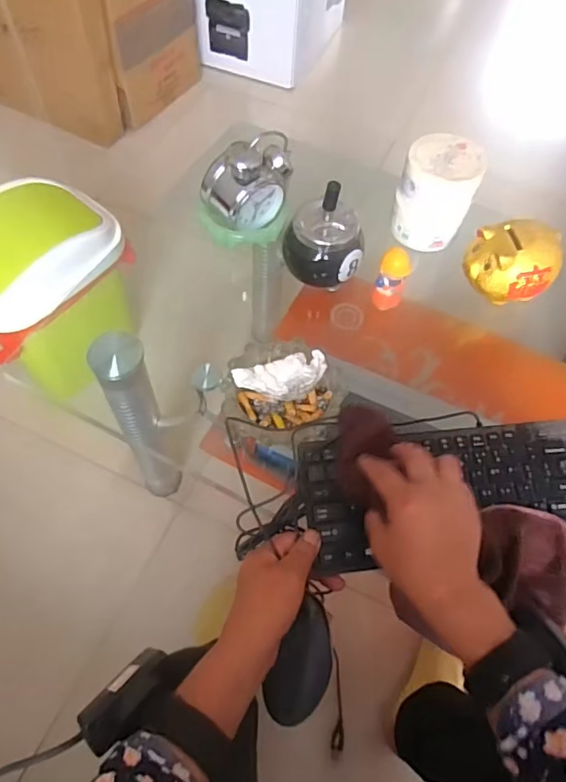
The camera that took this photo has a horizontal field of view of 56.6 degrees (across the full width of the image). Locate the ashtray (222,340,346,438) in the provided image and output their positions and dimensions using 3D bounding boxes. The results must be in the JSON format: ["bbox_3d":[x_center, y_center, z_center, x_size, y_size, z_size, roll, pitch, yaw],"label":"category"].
[{"bbox_3d":[0.002,-0.005,0.569,0.127,0.036,0.116,3,61,-5],"label":"ashtray"}]

